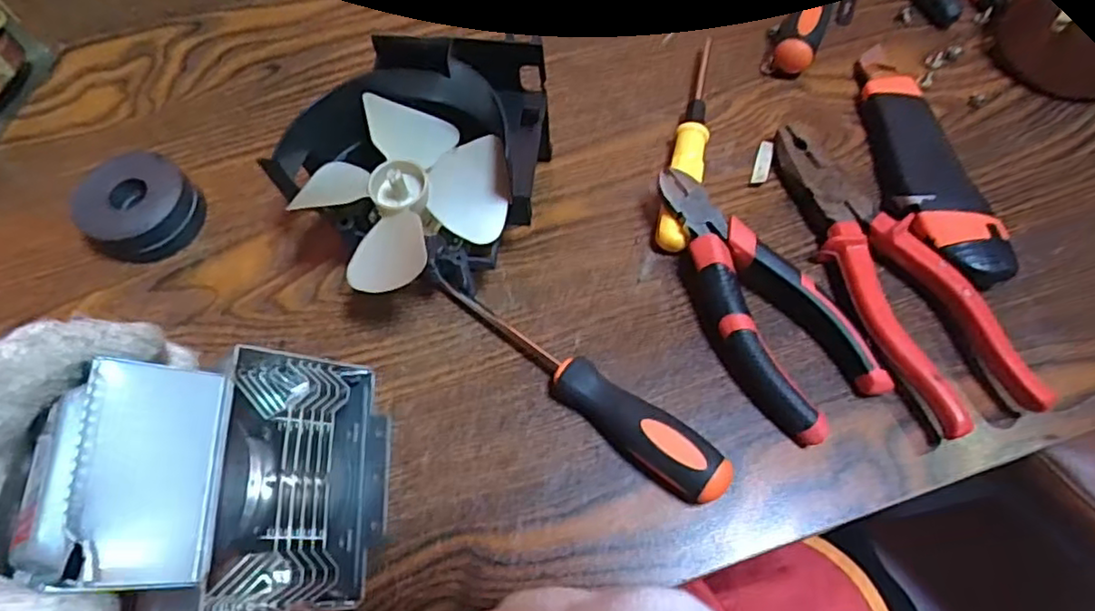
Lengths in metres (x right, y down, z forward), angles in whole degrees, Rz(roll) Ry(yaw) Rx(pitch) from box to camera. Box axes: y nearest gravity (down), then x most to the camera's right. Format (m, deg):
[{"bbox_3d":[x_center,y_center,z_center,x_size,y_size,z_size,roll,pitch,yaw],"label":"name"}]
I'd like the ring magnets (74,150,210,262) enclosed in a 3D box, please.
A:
[{"bbox_3d":[-0.243,-0.057,0.394,0.059,0.031,0.059,-1,64,3],"label":"ring magnets"}]

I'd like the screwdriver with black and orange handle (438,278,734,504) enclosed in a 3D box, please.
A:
[{"bbox_3d":[0.014,0.035,0.330,0.173,0.029,0.025,37,72,19],"label":"screwdriver with black and orange handle"}]

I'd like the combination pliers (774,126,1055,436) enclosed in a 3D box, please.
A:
[{"bbox_3d":[0.177,-0.025,0.346,0.052,0.032,0.184,-17,65,-5],"label":"combination pliers"}]

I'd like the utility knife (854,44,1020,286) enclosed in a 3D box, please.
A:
[{"bbox_3d":[0.217,-0.091,0.387,0.046,0.025,0.168,-5,65,-2],"label":"utility knife"}]

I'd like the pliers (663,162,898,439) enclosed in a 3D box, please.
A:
[{"bbox_3d":[0.105,-0.005,0.346,0.055,0.030,0.151,-29,66,-10],"label":"pliers"}]

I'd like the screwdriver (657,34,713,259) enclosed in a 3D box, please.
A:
[{"bbox_3d":[0.088,-0.102,0.400,0.019,0.024,0.159,11,66,8],"label":"screwdriver"}]

